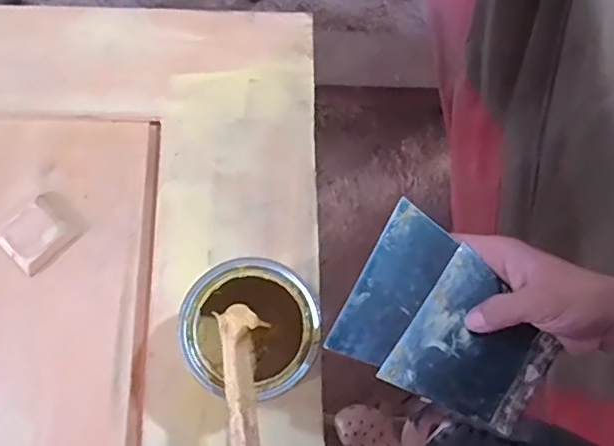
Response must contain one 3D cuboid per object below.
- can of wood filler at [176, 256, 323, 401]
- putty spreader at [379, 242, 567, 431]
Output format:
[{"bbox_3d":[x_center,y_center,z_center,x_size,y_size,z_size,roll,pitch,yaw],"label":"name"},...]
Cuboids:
[{"bbox_3d":[-0.044,0.094,0.484,0.101,0.130,0.101,0,74,-2],"label":"can of wood filler"},{"bbox_3d":[0.120,0.089,0.404,0.098,0.004,0.101,36,80,-1],"label":"putty spreader"}]

